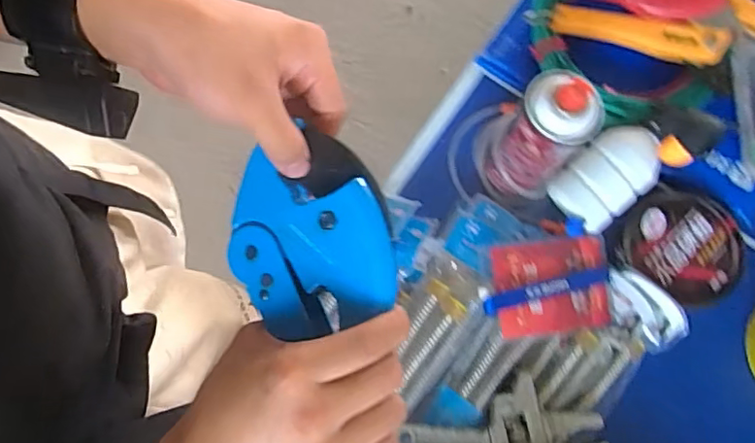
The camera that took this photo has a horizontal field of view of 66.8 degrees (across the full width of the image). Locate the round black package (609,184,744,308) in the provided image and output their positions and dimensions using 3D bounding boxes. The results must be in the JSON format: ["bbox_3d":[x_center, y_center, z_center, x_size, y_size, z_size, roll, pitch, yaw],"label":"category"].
[{"bbox_3d":[0.310,0.019,0.584,0.123,0.022,0.116,0,79,0],"label":"round black package"}]

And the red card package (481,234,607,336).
[{"bbox_3d":[0.167,0.063,0.558,0.123,0.033,0.088,-6,79,-1],"label":"red card package"}]

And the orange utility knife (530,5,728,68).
[{"bbox_3d":[0.259,-0.198,0.596,0.200,0.030,0.028,14,79,3],"label":"orange utility knife"}]

